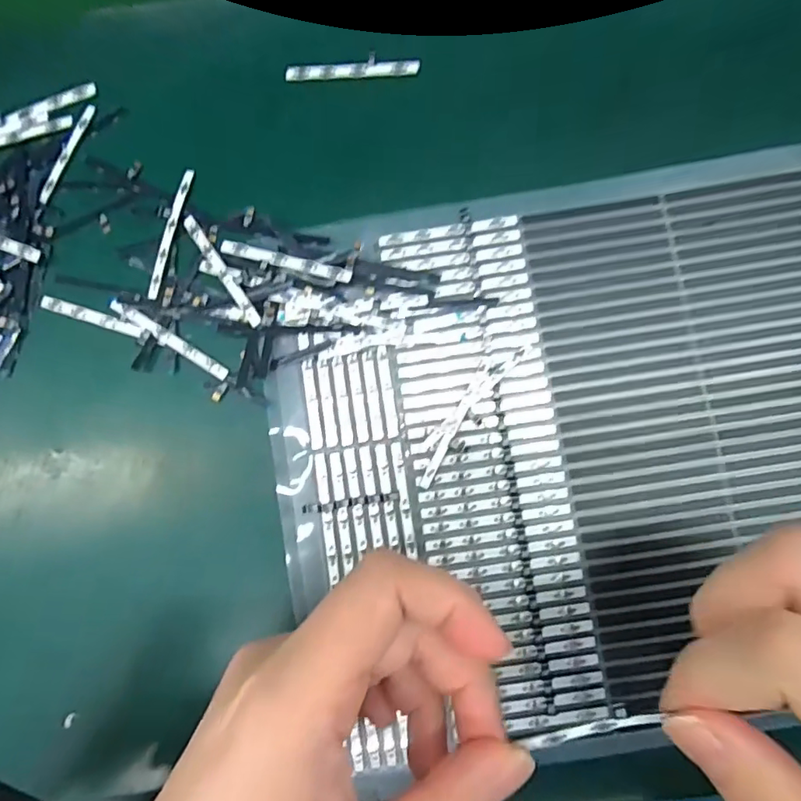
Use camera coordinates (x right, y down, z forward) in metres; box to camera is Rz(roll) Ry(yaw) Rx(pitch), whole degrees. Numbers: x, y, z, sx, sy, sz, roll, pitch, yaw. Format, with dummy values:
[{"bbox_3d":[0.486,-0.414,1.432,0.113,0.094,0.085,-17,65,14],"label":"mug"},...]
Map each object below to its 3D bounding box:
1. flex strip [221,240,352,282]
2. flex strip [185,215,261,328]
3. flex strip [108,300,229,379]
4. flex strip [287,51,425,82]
[{"bbox_3d":[-0.048,-0.059,0.220,0.059,0.004,0.007,15,84,10],"label":"flex strip"},{"bbox_3d":[-0.077,-0.056,0.223,0.005,0.005,0.059,-34,85,-2],"label":"flex strip"},{"bbox_3d":[-0.099,-0.026,0.222,0.059,0.004,0.005,33,86,4],"label":"flex strip"},{"bbox_3d":[-0.022,-0.152,0.236,0.060,0.004,0.010,-3,85,1],"label":"flex strip"}]

